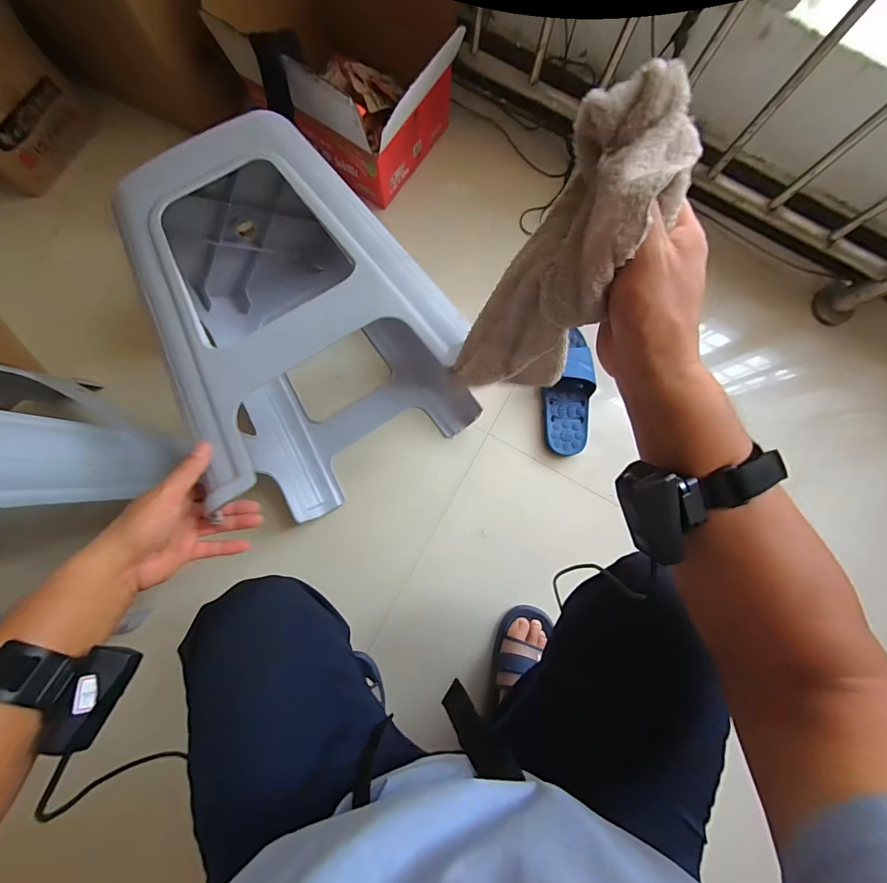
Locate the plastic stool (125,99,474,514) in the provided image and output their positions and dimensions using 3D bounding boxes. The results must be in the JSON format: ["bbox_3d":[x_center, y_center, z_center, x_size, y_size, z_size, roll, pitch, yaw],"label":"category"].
[{"bbox_3d":[-0.238,-0.196,0.627,0.348,0.372,0.481,-33,85,-6],"label":"plastic stool"}]

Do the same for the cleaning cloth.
[{"bbox_3d":[0.091,-0.122,0.325,0.090,0.257,0.080,42,65,3],"label":"cleaning cloth"}]

